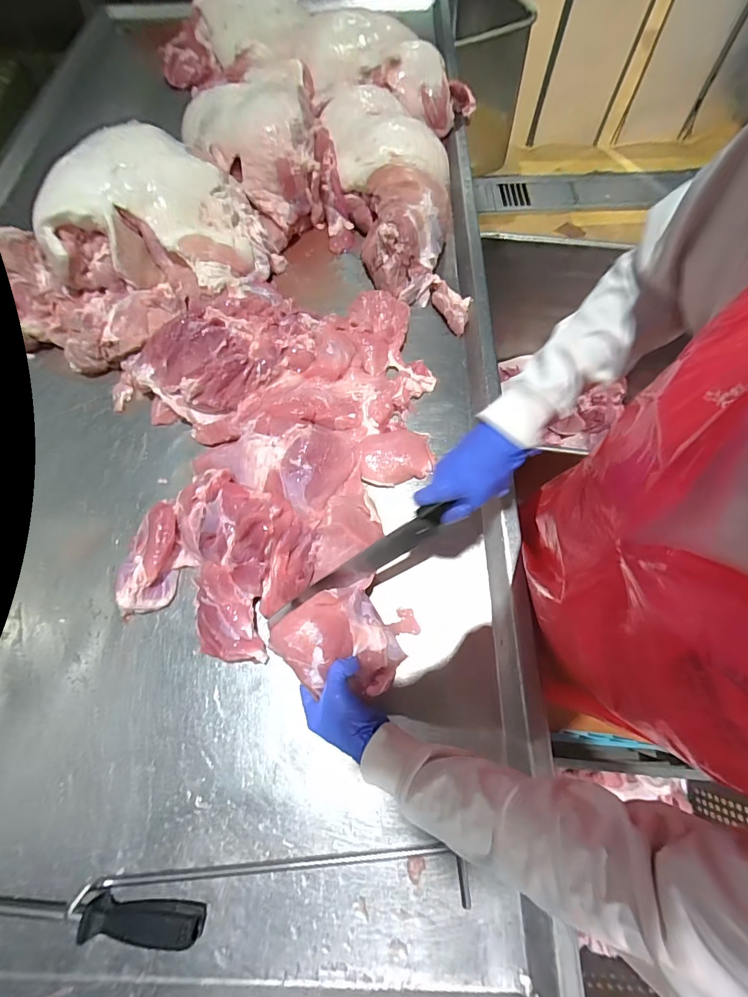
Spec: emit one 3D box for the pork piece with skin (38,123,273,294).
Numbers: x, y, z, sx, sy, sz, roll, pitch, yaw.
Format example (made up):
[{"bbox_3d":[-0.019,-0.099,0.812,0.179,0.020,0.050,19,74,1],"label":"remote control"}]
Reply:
[{"bbox_3d":[-0.402,-0.539,0.760,0.309,0.154,0.316,2,68,2],"label":"pork piece with skin"}]

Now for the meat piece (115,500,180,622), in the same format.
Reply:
[{"bbox_3d":[-0.323,0.086,0.587,0.083,0.045,0.167,9,81,5],"label":"meat piece"}]

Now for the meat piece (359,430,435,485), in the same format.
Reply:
[{"bbox_3d":[0.036,-0.070,0.665,0.118,0.025,0.086,-12,68,-4],"label":"meat piece"}]

